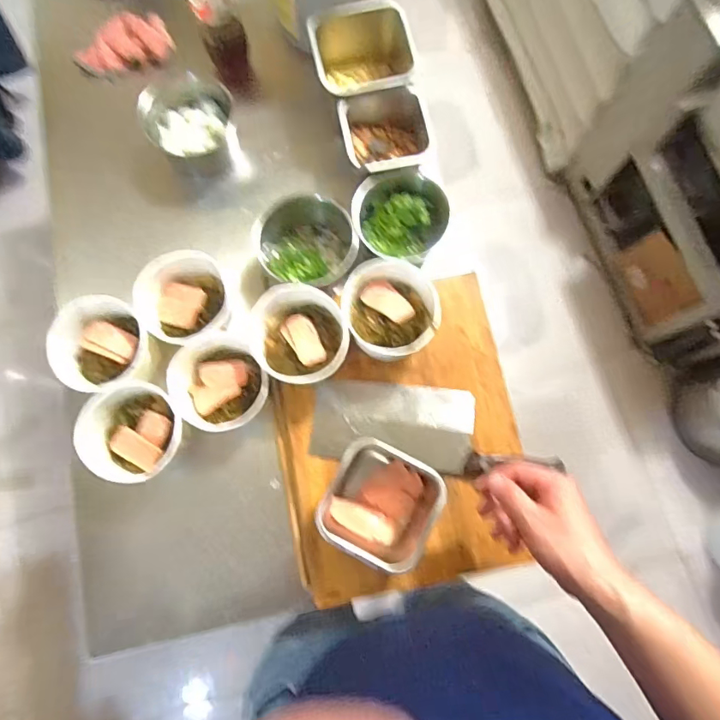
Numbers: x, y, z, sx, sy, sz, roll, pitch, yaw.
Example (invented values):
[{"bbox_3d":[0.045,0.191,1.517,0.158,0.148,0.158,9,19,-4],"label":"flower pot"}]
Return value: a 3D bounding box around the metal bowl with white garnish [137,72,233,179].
[{"bbox_3d":[-0.249,-0.348,0.702,0.113,0.093,0.115,0,77,0],"label":"metal bowl with white garnish"}]

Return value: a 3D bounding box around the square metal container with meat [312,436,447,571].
[{"bbox_3d":[0.024,0.170,0.571,0.119,0.094,0.120,26,78,5],"label":"square metal container with meat"}]

